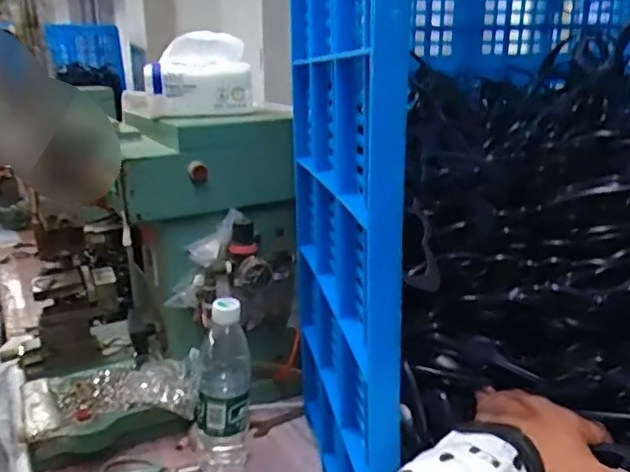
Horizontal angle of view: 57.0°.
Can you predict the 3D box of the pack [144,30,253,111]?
[{"bbox_3d":[-0.162,-0.231,0.813,0.136,0.101,0.074,-1,17,-3],"label":"pack"}]

